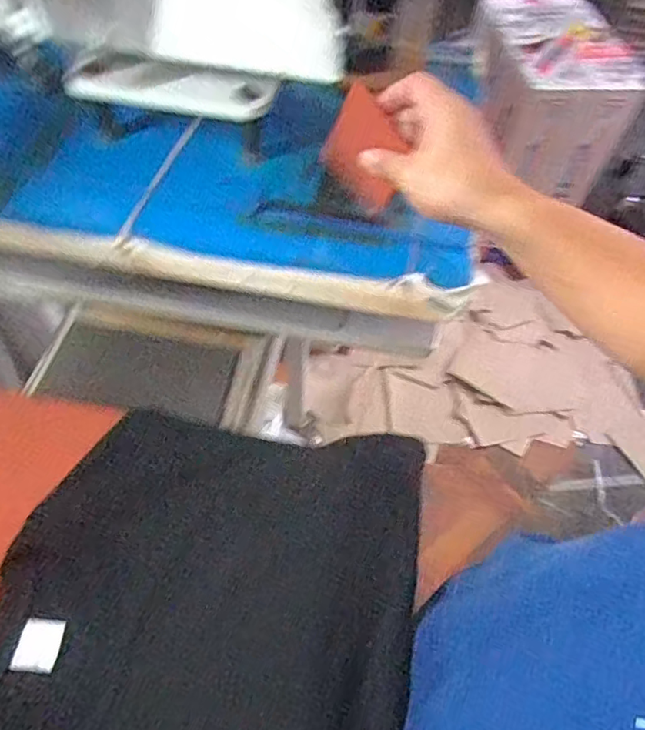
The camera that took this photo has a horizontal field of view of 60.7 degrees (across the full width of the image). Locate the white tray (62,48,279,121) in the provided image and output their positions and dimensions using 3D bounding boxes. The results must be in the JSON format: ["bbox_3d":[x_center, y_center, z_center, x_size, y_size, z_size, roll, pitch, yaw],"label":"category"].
[{"bbox_3d":[-0.135,-0.248,0.492,0.184,0.047,0.013,6,56,2],"label":"white tray"}]

